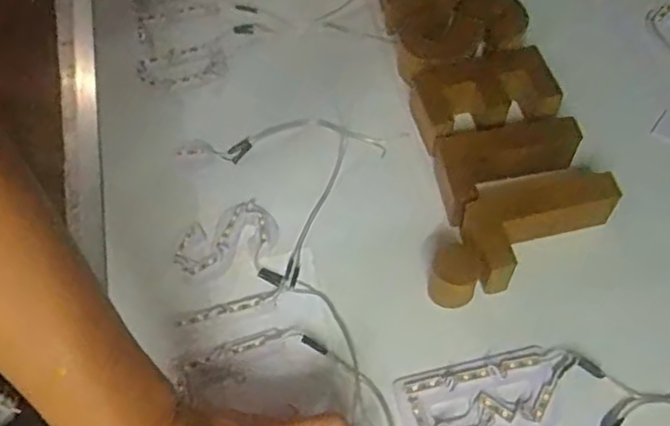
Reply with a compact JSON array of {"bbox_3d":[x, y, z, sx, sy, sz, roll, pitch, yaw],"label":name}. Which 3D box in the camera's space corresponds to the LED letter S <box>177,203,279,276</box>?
[{"bbox_3d":[-0.086,0.020,0.508,0.078,0.005,0.044,-26,61,-12],"label":"LED letter S"}]

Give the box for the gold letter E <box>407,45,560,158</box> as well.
[{"bbox_3d":[0.122,-0.096,0.548,0.122,0.037,0.071,-15,60,-6],"label":"gold letter E"}]

